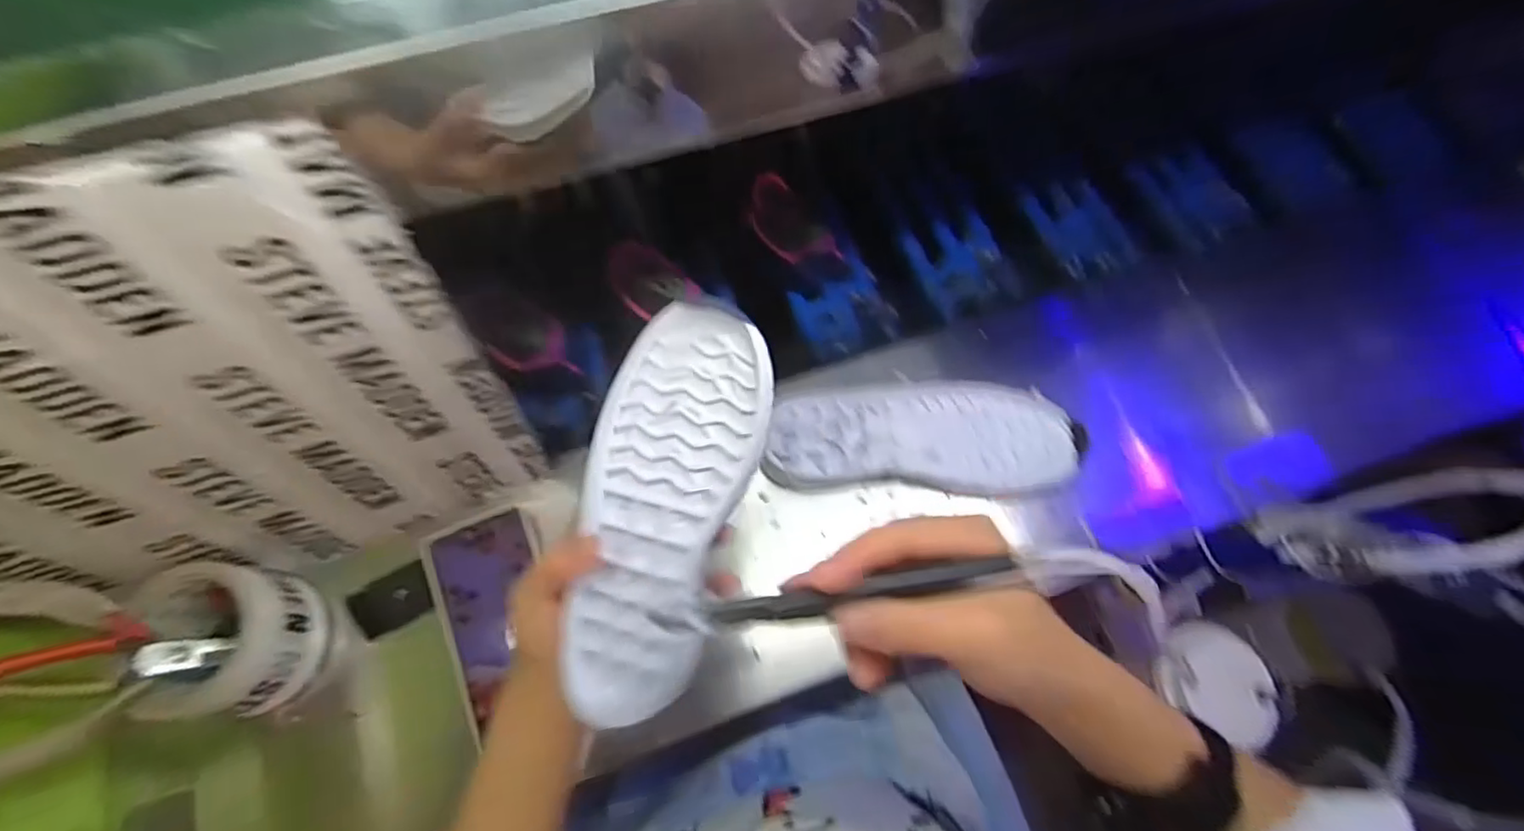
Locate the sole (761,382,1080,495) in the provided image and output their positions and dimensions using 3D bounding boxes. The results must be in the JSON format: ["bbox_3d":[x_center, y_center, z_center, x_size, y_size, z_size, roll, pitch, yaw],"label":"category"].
[{"bbox_3d":[0.133,0.015,0.555,0.249,0.023,0.099,1,67,1],"label":"sole"}]

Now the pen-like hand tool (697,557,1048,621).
[{"bbox_3d":[0.047,0.072,0.267,0.137,0.007,0.011,-7,67,-6],"label":"pen-like hand tool"}]

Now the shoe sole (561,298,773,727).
[{"bbox_3d":[-0.053,0.049,0.334,0.080,0.018,0.210,15,95,7],"label":"shoe sole"}]

